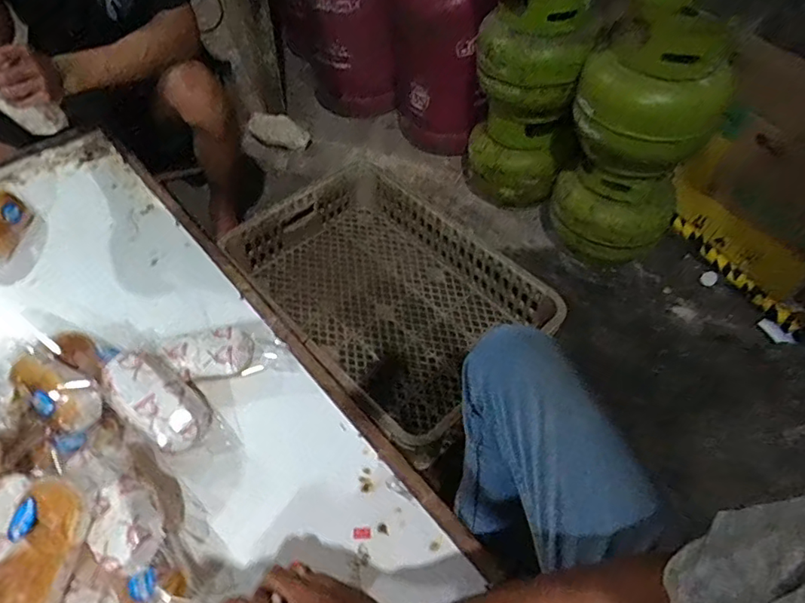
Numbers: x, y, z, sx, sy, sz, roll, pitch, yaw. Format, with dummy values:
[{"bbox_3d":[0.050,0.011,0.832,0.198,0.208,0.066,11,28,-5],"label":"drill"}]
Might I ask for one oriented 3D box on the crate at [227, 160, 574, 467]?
[{"bbox_3d":[-0.031,-0.026,1.114,0.429,0.131,0.629,-34,61,-24],"label":"crate"}]

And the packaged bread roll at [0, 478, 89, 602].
[{"bbox_3d":[-0.351,0.242,0.510,0.060,0.039,0.130,13,75,7],"label":"packaged bread roll"}]

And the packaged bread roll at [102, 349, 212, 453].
[{"bbox_3d":[-0.307,0.125,0.667,0.141,0.048,0.078,41,71,-1],"label":"packaged bread roll"}]

